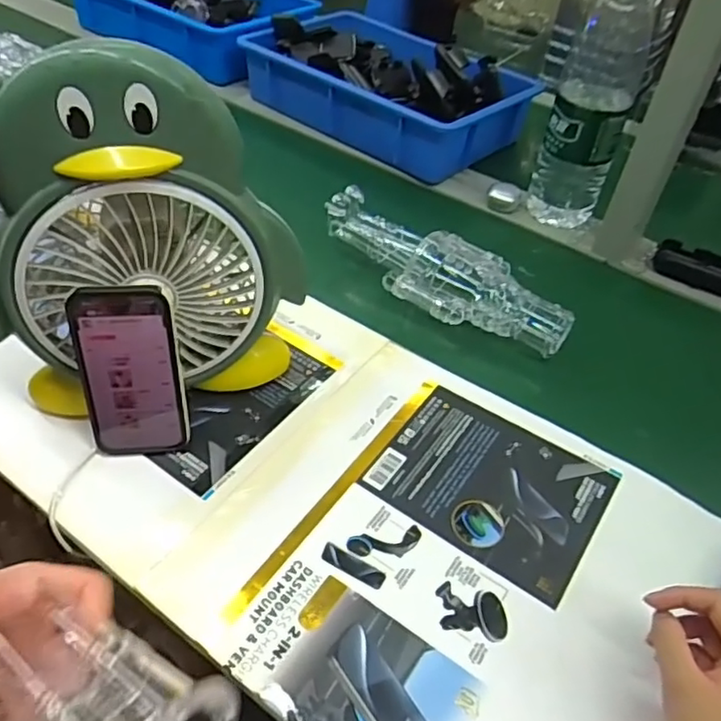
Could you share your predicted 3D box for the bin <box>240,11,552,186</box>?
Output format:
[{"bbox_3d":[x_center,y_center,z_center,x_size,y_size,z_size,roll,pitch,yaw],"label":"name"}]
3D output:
[{"bbox_3d":[0.047,-0.442,0.987,0.287,0.093,0.390,-34,58,-32],"label":"bin"}]

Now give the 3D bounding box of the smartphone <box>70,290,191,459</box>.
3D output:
[{"bbox_3d":[-0.182,0.013,0.502,0.075,0.151,0.005,-4,28,-9],"label":"smartphone"}]

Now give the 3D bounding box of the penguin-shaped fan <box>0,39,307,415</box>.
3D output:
[{"bbox_3d":[-0.171,-0.079,0.496,0.256,0.280,0.088,-14,49,-18],"label":"penguin-shaped fan"}]

